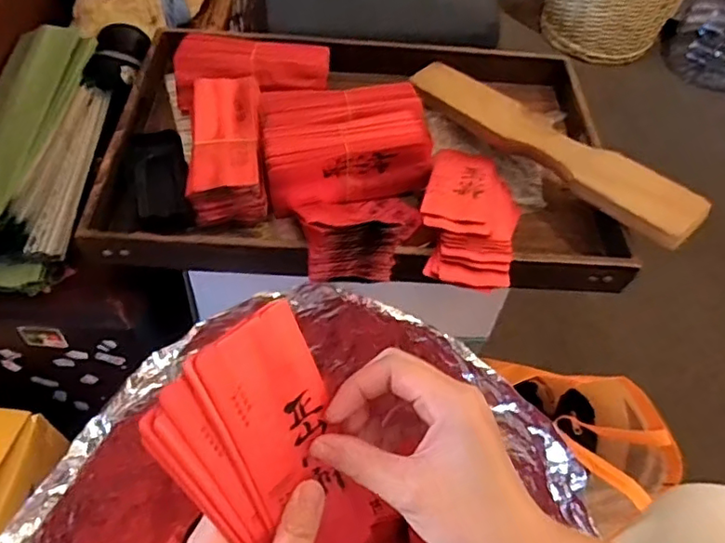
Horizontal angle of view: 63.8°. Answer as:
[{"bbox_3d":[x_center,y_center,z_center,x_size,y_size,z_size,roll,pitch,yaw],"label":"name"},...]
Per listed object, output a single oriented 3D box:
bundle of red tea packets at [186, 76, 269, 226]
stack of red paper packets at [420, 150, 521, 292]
[{"bbox_3d":[-0.126,-0.116,0.544,0.066,0.040,0.164,-4,54,-8],"label":"bundle of red tea packets"},{"bbox_3d":[0.093,-0.054,0.501,0.078,0.037,0.188,13,53,5],"label":"stack of red paper packets"}]

